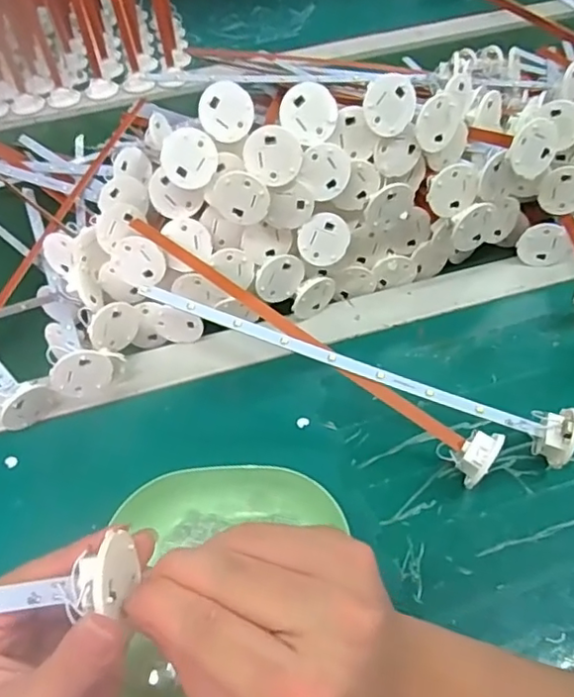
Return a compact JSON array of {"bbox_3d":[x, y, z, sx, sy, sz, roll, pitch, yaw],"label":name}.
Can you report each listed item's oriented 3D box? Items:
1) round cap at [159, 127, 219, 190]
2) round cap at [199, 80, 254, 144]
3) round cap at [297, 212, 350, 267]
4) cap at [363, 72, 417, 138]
[{"bbox_3d":[-0.066,-0.129,0.401,0.038,0.038,0.004,-52,34,5],"label":"round cap"},{"bbox_3d":[-0.042,-0.166,0.413,0.037,0.038,0.006,20,8,-24],"label":"round cap"},{"bbox_3d":[0.027,-0.080,0.435,0.038,0.038,0.004,13,20,-12],"label":"round cap"},{"bbox_3d":[0.069,-0.164,0.398,0.036,0.038,0.004,4,19,-18],"label":"cap"}]

